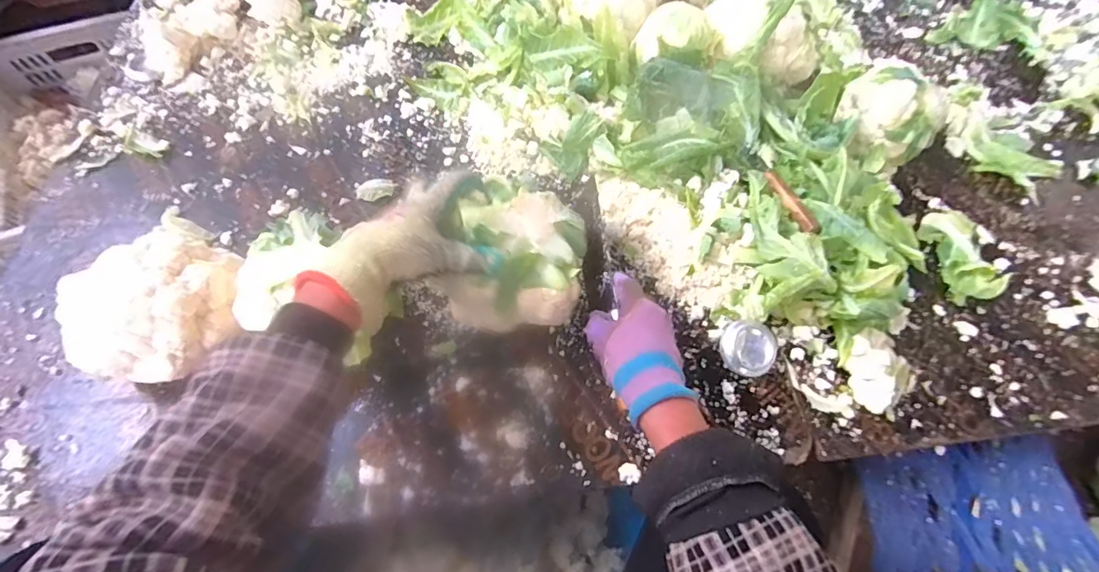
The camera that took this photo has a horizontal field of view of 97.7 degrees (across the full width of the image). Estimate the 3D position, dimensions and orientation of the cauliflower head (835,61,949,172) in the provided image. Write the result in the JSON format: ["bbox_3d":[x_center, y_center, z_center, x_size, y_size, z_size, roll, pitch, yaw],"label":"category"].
[{"bbox_3d":[0.461,-0.231,0.659,0.131,0.100,0.109,41,68,18],"label":"cauliflower head"}]

